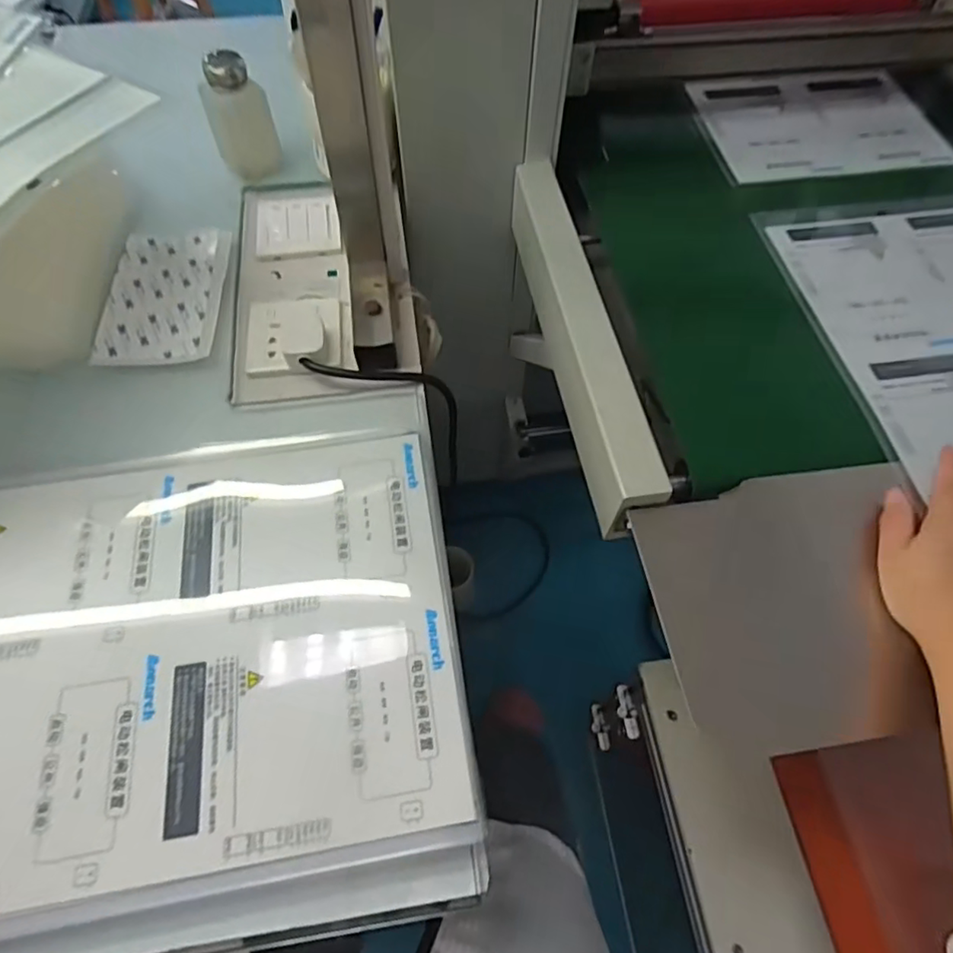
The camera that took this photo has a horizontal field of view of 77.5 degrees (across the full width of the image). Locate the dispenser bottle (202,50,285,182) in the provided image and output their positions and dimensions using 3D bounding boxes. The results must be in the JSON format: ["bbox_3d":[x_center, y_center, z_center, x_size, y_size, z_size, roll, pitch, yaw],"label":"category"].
[{"bbox_3d":[-0.246,-0.372,0.617,0.064,0.105,0.055,-19,63,-13],"label":"dispenser bottle"}]

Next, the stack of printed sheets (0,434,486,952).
[{"bbox_3d":[-0.205,0.125,0.397,0.383,0.035,0.317,-6,61,-6],"label":"stack of printed sheets"}]

